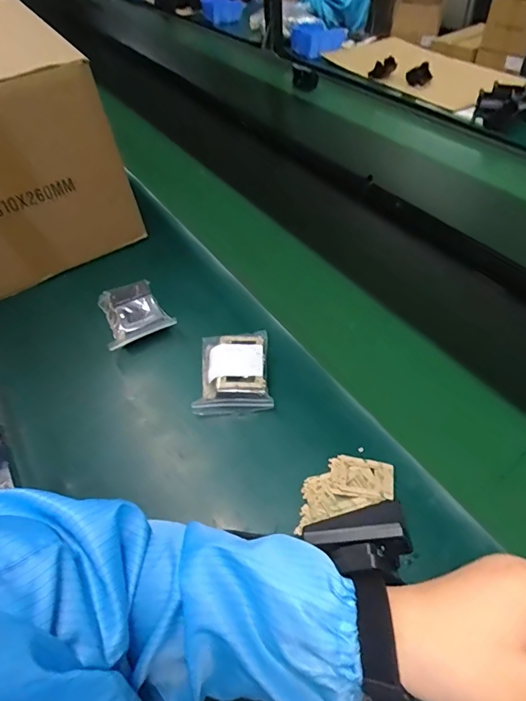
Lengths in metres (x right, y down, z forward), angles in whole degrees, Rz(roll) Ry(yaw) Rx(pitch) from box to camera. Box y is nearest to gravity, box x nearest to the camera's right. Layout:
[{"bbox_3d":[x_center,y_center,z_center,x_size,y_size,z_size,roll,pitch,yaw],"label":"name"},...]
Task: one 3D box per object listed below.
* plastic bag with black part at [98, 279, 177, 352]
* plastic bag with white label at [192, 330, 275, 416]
[{"bbox_3d":[-0.173,-0.050,0.601,0.082,0.035,0.092,-21,50,-14],"label":"plastic bag with black part"},{"bbox_3d":[-0.036,0.026,0.528,0.086,0.030,0.109,-6,48,0],"label":"plastic bag with white label"}]

